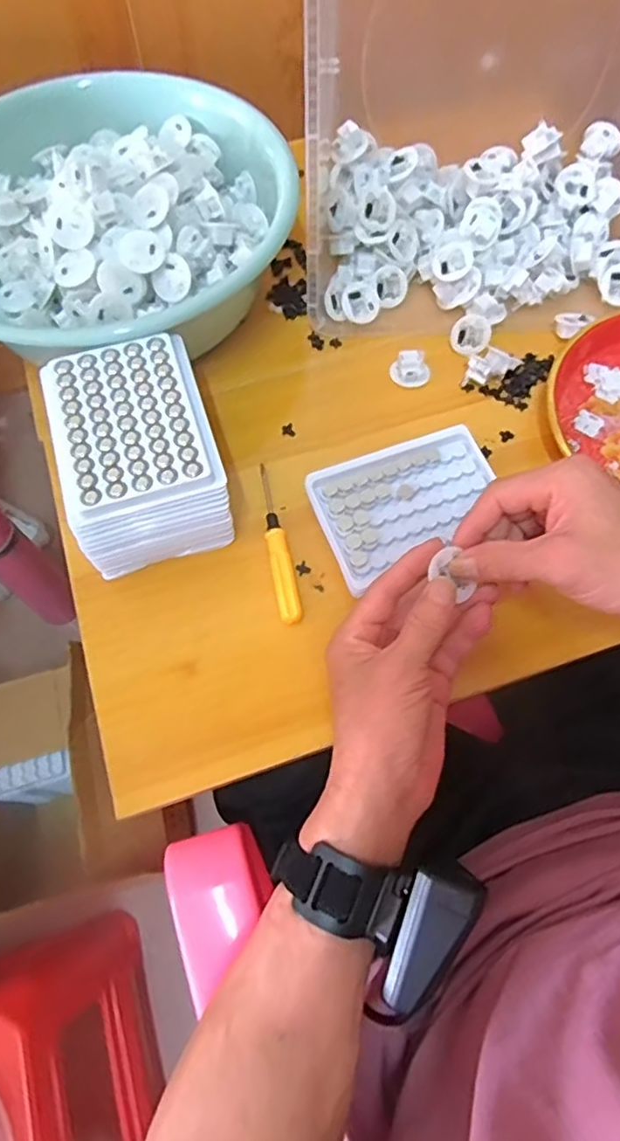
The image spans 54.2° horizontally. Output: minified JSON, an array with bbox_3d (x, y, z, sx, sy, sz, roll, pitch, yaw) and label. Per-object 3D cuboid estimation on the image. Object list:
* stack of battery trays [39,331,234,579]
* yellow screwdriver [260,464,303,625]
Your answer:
[{"bbox_3d":[-0.114,-0.075,0.421,0.100,0.085,0.135,-14,67,-6],"label":"stack of battery trays"},{"bbox_3d":[-0.024,-0.022,0.439,0.015,0.013,0.128,-11,67,-5],"label":"yellow screwdriver"}]

